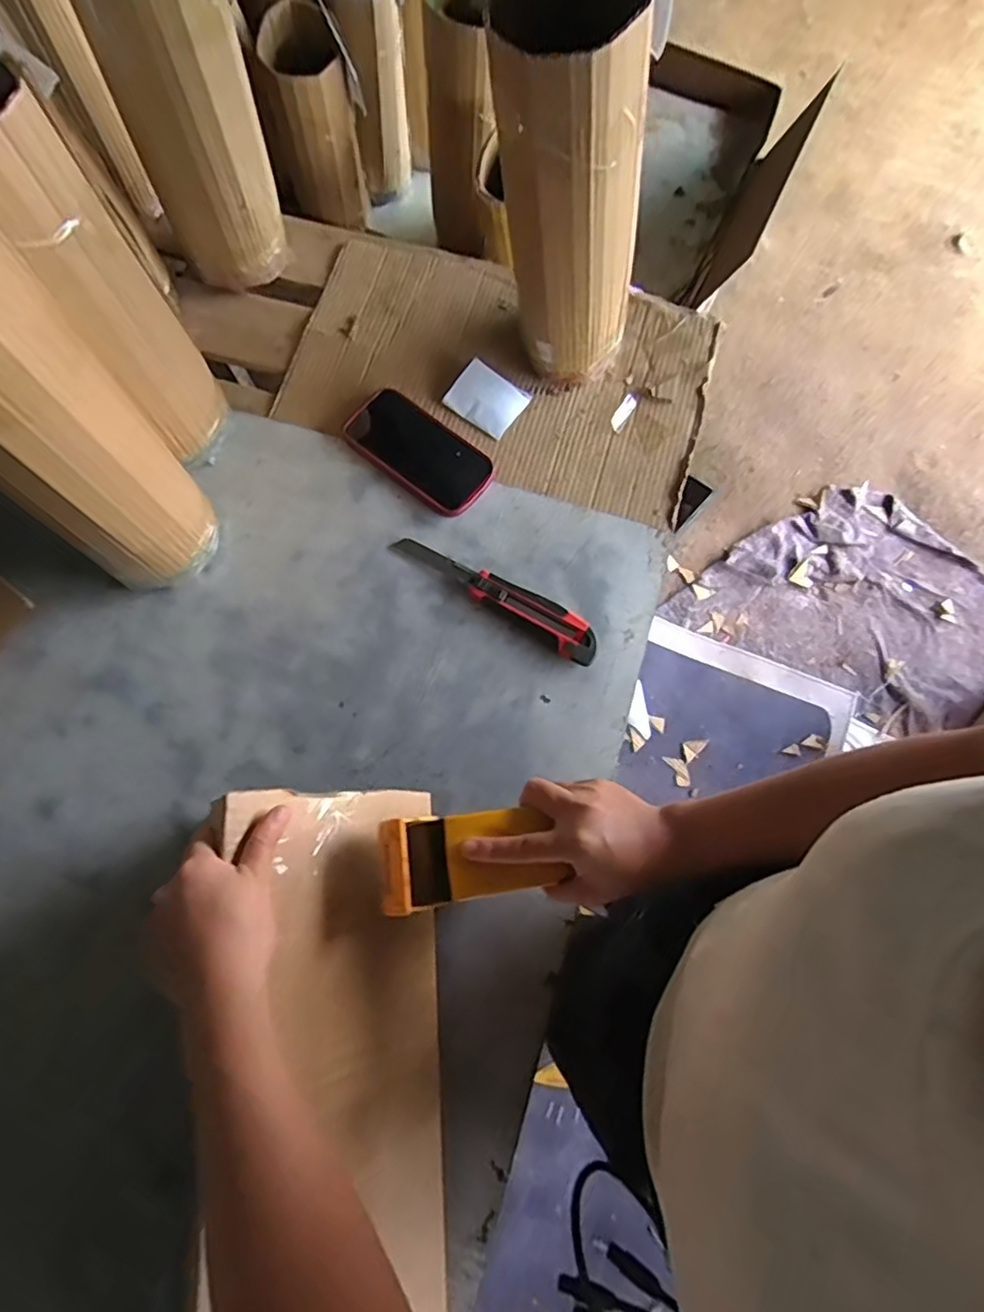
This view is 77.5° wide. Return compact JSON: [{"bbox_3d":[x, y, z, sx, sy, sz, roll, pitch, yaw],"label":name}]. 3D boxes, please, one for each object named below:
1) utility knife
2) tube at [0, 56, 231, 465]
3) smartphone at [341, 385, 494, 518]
[{"bbox_3d":[0.005,-0.065,0.613,0.229,0.019,0.037,33,78,8],"label":"utility knife"},{"bbox_3d":[-0.332,-0.297,0.511,0.096,0.293,0.132,-43,80,-10],"label":"tube"},{"bbox_3d":[-0.081,-0.221,0.657,0.172,0.019,0.083,39,79,9],"label":"smartphone"}]

